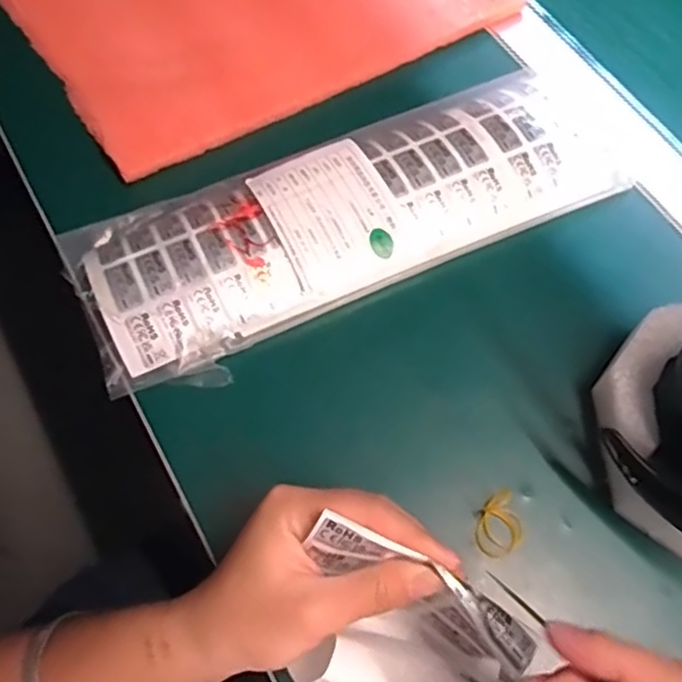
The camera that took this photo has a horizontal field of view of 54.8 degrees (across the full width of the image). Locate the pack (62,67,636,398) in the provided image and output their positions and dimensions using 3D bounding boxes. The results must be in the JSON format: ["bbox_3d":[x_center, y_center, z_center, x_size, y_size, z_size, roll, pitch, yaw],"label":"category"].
[{"bbox_3d":[0.008,-0.082,0.412,0.345,0.024,0.115,-22,68,-9],"label":"pack"}]

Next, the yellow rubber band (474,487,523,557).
[{"bbox_3d":[0.082,0.098,0.349,0.026,0.015,0.030,-22,68,-9],"label":"yellow rubber band"}]

